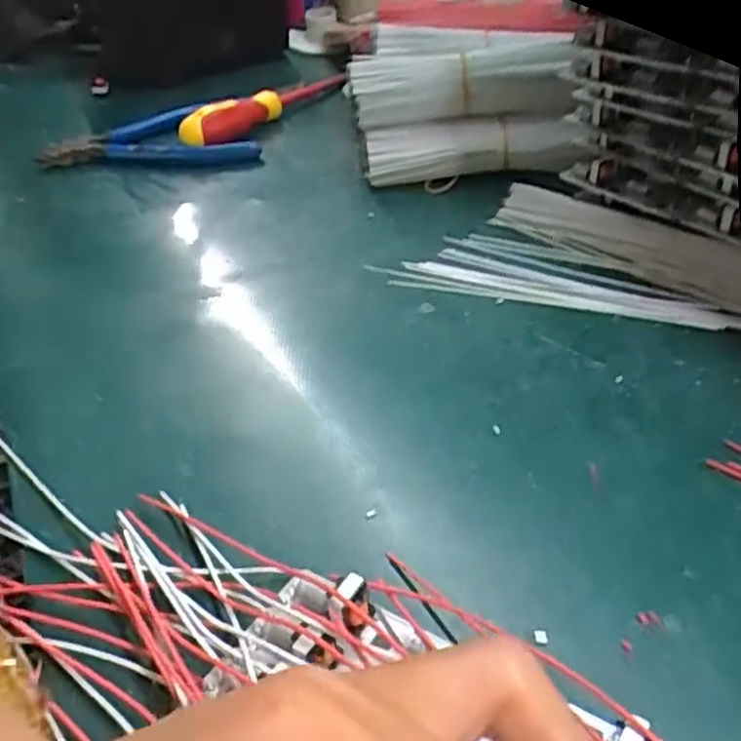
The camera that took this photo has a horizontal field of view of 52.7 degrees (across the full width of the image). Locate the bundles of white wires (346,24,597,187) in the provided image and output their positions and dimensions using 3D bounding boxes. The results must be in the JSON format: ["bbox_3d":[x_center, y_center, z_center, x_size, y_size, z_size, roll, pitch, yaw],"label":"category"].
[{"bbox_3d":[0.052,-0.138,0.409,0.122,0.066,0.058,3,38,9],"label":"bundles of white wires"}]

